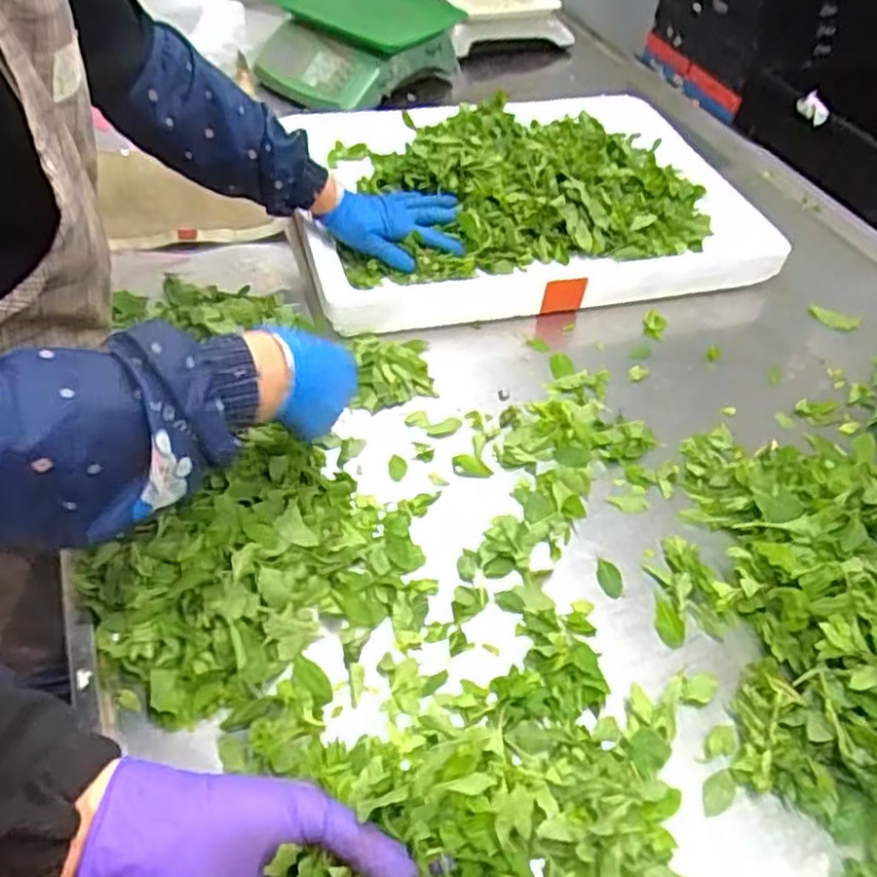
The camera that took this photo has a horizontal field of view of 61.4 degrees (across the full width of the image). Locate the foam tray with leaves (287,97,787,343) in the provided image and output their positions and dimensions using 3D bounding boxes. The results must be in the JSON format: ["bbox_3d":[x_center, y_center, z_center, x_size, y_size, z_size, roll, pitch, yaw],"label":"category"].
[{"bbox_3d":[0.113,-0.344,1.023,0.610,0.132,0.458,-10,50,-13],"label":"foam tray with leaves"}]

